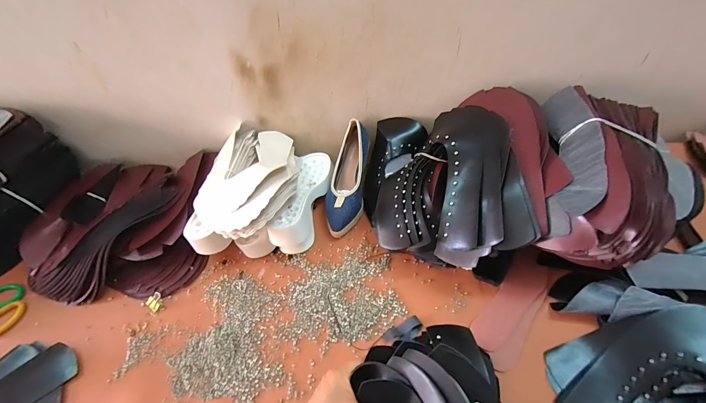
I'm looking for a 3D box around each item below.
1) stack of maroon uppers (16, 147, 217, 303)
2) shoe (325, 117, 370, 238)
[{"bbox_3d":[-0.457,0.035,0.629,0.317,0.092,0.304,-3,51,2],"label":"stack of maroon uppers"},{"bbox_3d":[-0.012,-0.046,0.645,0.070,0.066,0.232,7,75,10],"label":"shoe"}]

